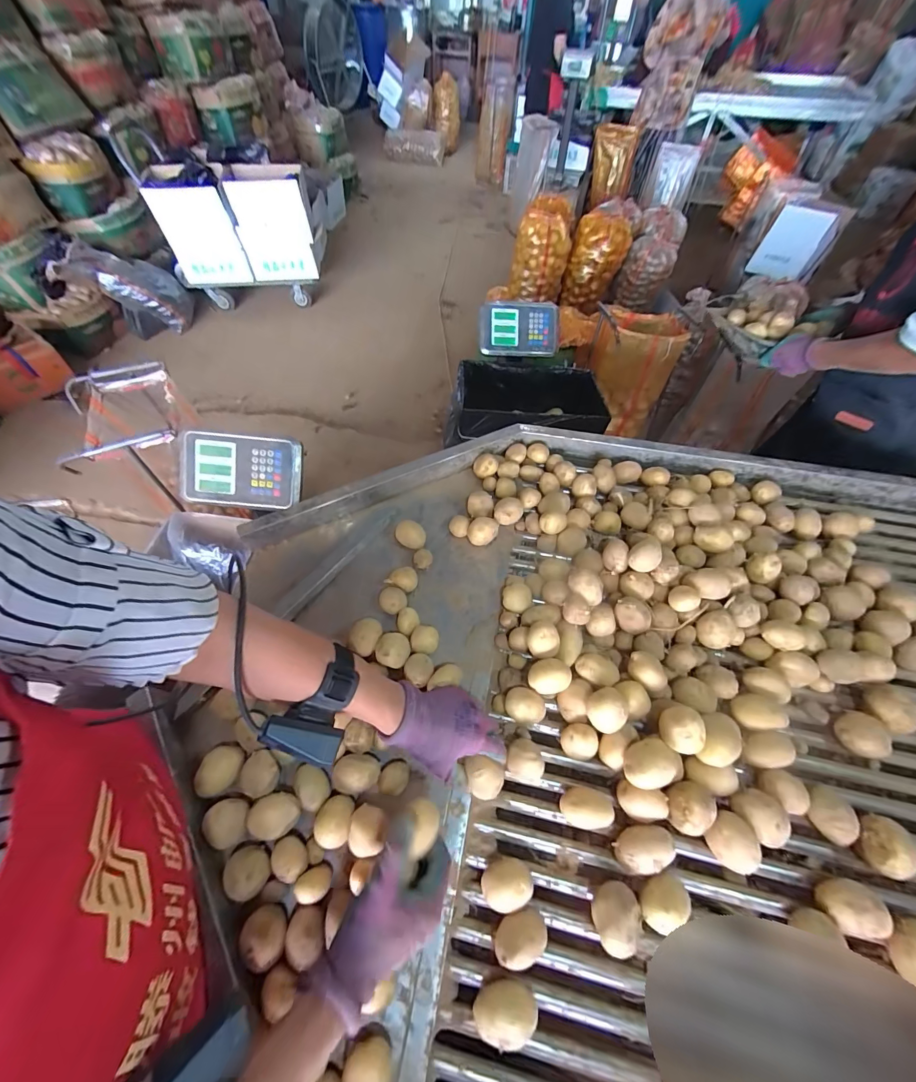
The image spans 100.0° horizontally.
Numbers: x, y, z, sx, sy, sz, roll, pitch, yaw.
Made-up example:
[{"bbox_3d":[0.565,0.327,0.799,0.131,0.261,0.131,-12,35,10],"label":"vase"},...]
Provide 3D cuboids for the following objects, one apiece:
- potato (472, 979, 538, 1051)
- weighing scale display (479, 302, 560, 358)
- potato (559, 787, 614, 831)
[{"bbox_3d":[0.044,0.449,0.365,0.057,0.040,0.040,4,56,1],"label":"potato"},{"bbox_3d":[0.190,-0.653,1.187,0.243,0.102,0.136,0,56,-2],"label":"weighing scale display"},{"bbox_3d":[0.149,0.316,0.455,0.057,0.039,0.039,5,56,2],"label":"potato"}]

